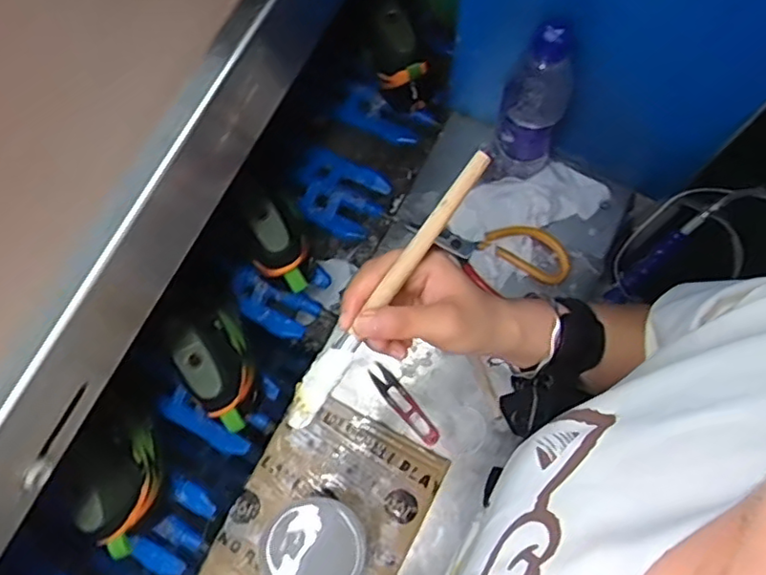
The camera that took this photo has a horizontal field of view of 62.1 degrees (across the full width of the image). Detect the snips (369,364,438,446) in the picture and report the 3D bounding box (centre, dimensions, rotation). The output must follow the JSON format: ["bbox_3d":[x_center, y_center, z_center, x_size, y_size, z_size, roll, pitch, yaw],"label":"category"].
[{"bbox_3d":[0.022,0.126,0.685,0.023,0.006,0.104,-38,76,-9],"label":"snips"}]

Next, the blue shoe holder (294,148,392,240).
[{"bbox_3d":[-0.054,-0.118,0.791,0.110,0.036,0.091,26,76,9],"label":"blue shoe holder"}]

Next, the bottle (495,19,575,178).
[{"bbox_3d":[0.155,-0.185,0.635,0.069,0.220,0.056,18,75,7],"label":"bottle"}]

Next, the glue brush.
[{"bbox_3d":[0.001,0.003,0.371,0.016,0.007,0.192,38,97,11],"label":"glue brush"}]

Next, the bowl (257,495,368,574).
[{"bbox_3d":[-0.064,0.247,0.600,0.091,0.069,0.089,0,73,1],"label":"bowl"}]

